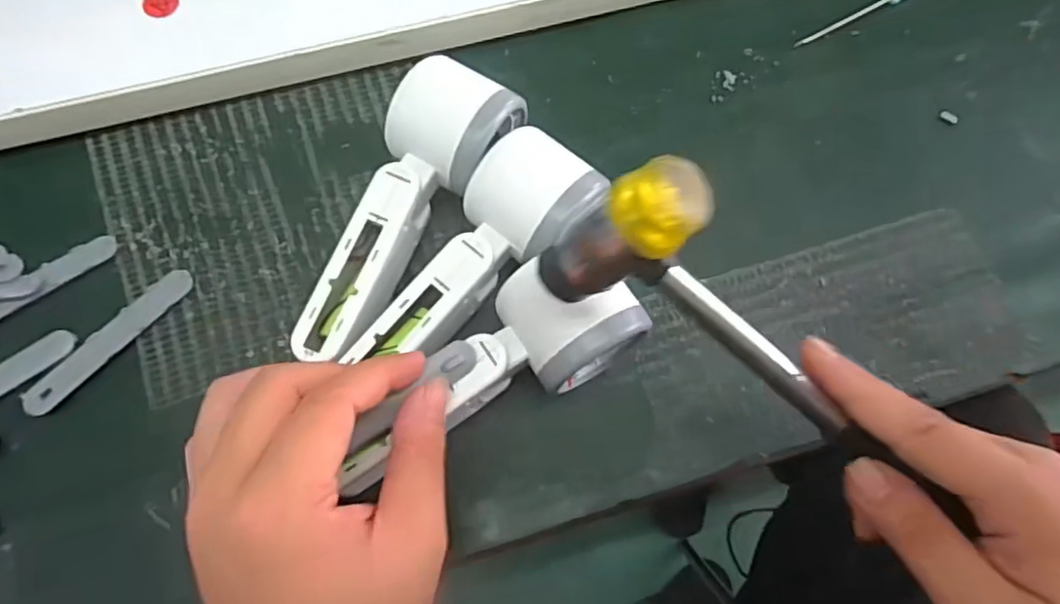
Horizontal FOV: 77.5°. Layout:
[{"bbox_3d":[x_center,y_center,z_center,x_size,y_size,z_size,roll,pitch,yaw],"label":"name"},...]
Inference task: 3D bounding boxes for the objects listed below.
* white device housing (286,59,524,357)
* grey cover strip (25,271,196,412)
[{"bbox_3d":[-0.068,-0.046,0.331,0.055,0.057,0.159,34,75,7],"label":"white device housing"},{"bbox_3d":[-0.212,0.018,0.334,0.015,0.005,0.094,41,76,9],"label":"grey cover strip"}]

